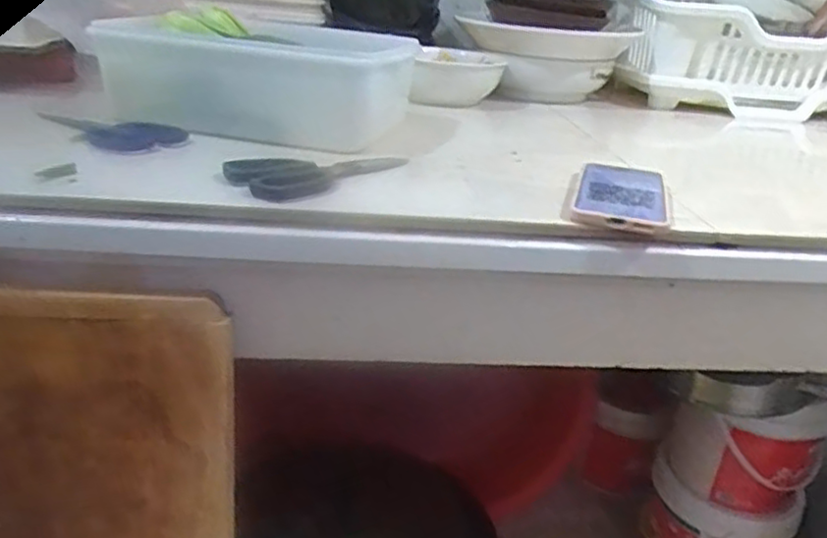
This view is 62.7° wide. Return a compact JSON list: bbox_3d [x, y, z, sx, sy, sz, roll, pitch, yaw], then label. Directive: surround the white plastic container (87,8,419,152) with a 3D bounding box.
[{"bbox_3d":[-0.158,-0.214,0.747,0.314,0.103,0.216,15,26,21],"label":"white plastic container"}]

